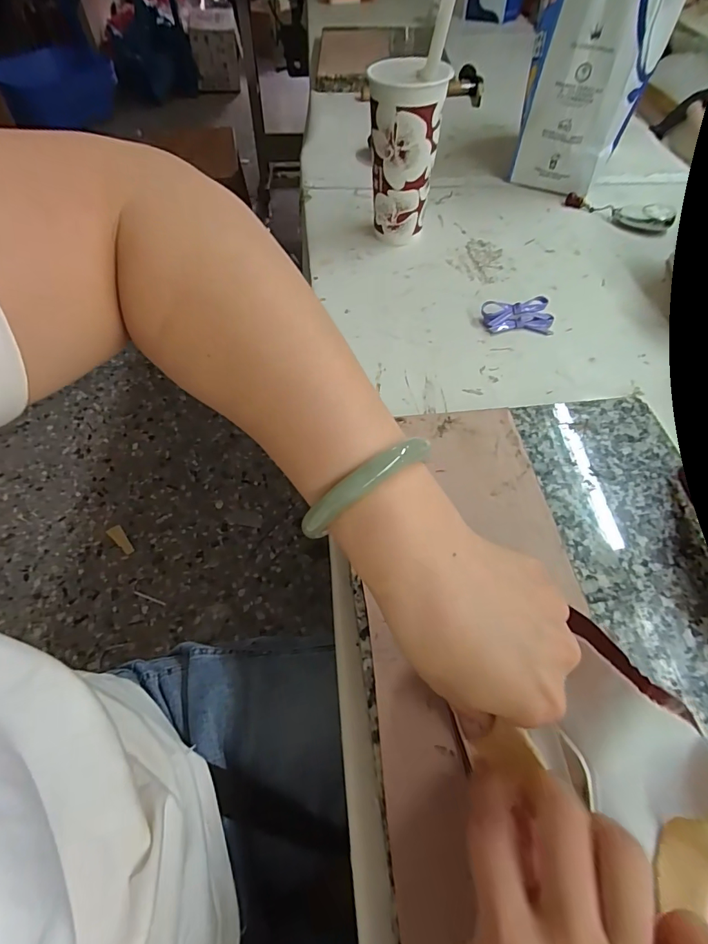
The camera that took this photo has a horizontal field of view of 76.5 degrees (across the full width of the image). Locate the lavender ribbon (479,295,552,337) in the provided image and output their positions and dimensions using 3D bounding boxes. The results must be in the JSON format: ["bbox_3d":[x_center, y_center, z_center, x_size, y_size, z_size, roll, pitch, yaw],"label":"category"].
[{"bbox_3d":[0.179,-0.169,0.490,0.074,0.019,0.038,-1,55,0],"label":"lavender ribbon"}]

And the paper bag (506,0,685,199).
[{"bbox_3d":[0.313,-0.527,0.614,0.153,0.210,0.179,26,59,17],"label":"paper bag"}]

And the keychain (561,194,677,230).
[{"bbox_3d":[0.360,-0.359,0.613,0.137,0.025,0.033,34,62,22],"label":"keychain"}]

